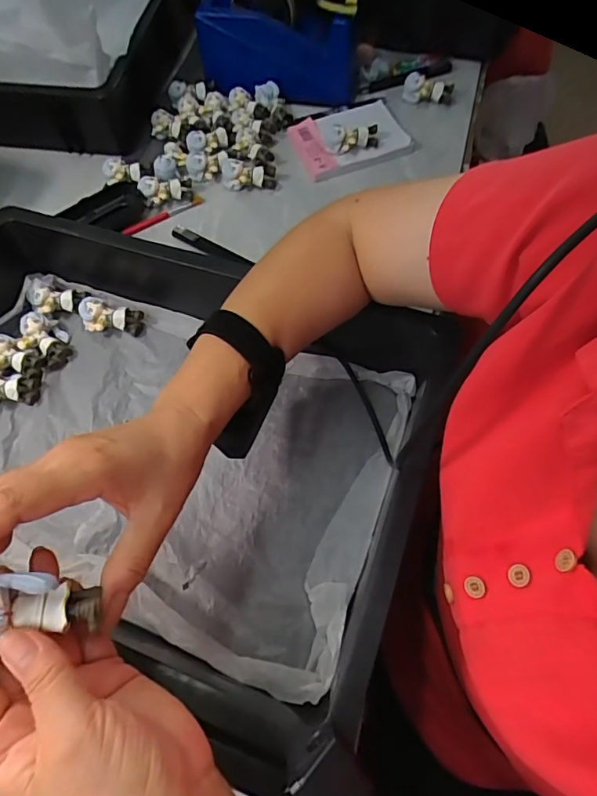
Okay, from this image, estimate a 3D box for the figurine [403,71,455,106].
[{"bbox_3d":[0.157,-0.371,0.588,0.059,0.023,0.034,7,63,6],"label":"figurine"}]

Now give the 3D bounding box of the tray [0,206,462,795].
[{"bbox_3d":[-0.144,0.019,0.405,0.465,0.096,0.313,19,65,11],"label":"tray"}]

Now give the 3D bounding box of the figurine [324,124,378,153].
[{"bbox_3d":[0.059,-0.298,0.556,0.061,0.022,0.028,2,63,3],"label":"figurine"}]

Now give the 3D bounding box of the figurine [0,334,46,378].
[{"bbox_3d":[-0.278,-0.039,0.473,0.056,0.019,0.035,22,66,13],"label":"figurine"}]

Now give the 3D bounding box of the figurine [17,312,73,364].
[{"bbox_3d":[-0.255,-0.059,0.488,0.041,0.025,0.060,-38,68,-16],"label":"figurine"}]

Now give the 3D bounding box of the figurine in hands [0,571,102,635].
[{"bbox_3d":[-0.119,0.091,0.217,0.057,0.016,0.024,15,58,-29],"label":"figurine in hands"}]

